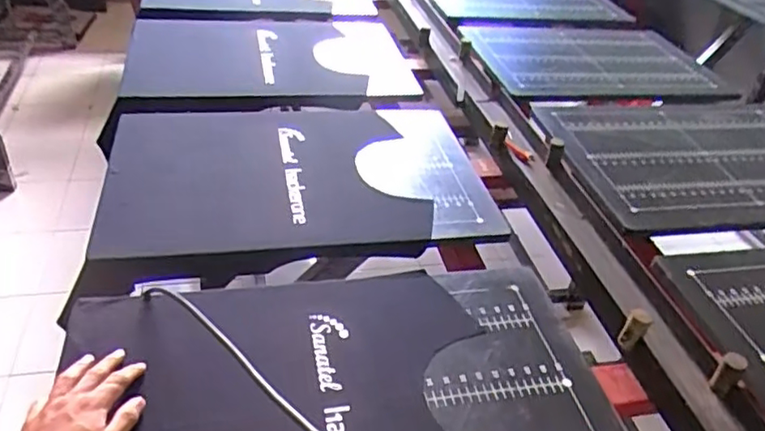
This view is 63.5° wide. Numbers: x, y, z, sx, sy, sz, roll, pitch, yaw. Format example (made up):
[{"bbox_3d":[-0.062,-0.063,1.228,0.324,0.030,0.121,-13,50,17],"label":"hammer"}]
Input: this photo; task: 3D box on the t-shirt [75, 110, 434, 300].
[{"bbox_3d":[-0.202,-0.061,1.004,0.494,0.061,0.463,-8,35,-10],"label":"t-shirt"}]

